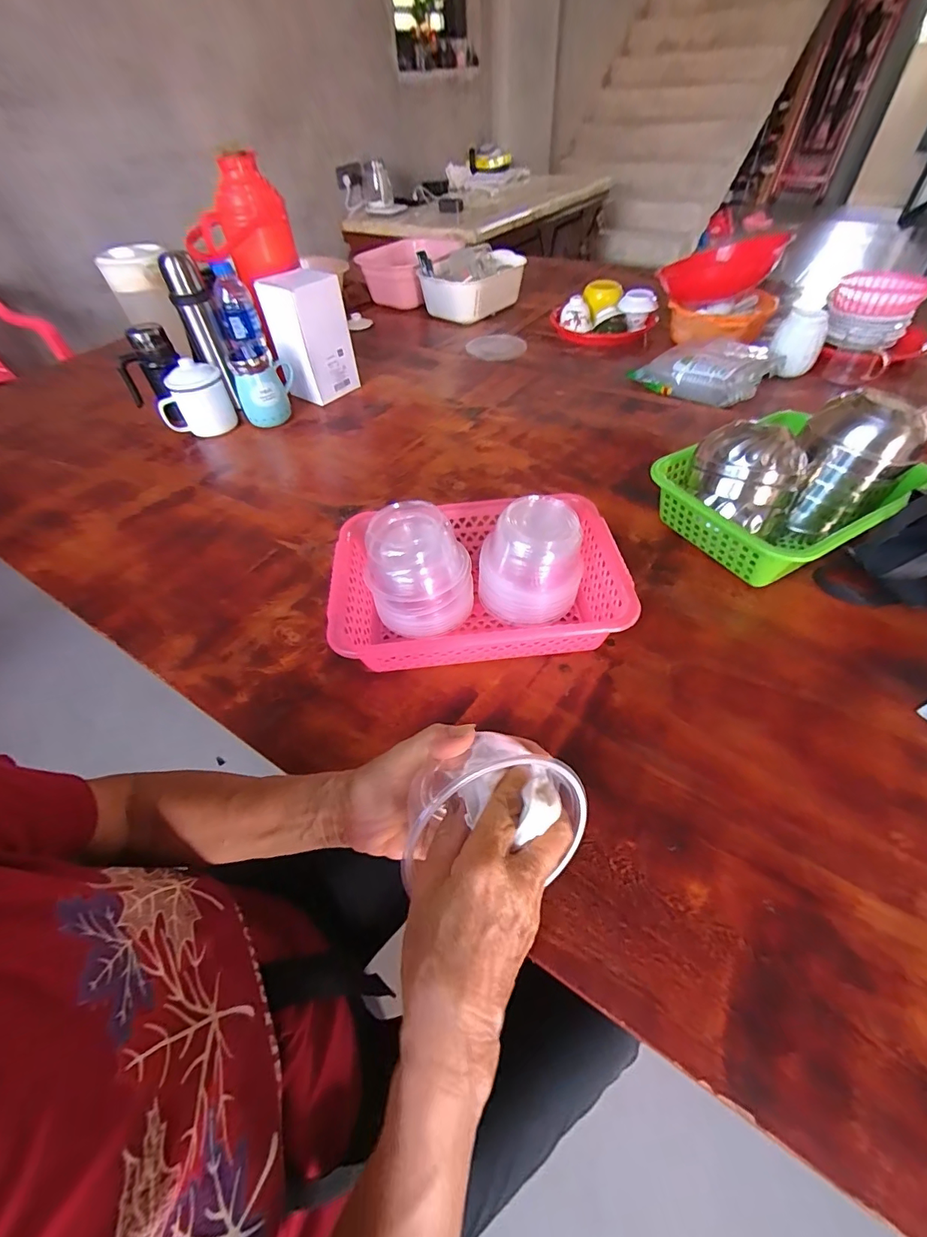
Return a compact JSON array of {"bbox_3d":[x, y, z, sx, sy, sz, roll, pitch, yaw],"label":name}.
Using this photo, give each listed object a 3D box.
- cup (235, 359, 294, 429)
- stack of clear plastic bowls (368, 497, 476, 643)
[{"bbox_3d":[-0.370,-0.426,0.876,0.104,0.100,0.077,-16,51,-9],"label":"cup"},{"bbox_3d":[-0.050,-0.049,0.512,0.116,0.123,0.097,-3,50,1],"label":"stack of clear plastic bowls"}]

